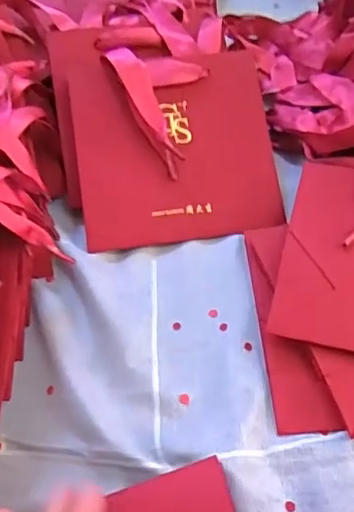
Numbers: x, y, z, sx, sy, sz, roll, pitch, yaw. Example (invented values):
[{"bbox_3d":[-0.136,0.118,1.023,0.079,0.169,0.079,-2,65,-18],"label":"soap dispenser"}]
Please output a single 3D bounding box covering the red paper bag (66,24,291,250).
[{"bbox_3d":[-0.004,-0.093,0.398,0.136,0.019,0.166,-8,78,-4],"label":"red paper bag"}]

